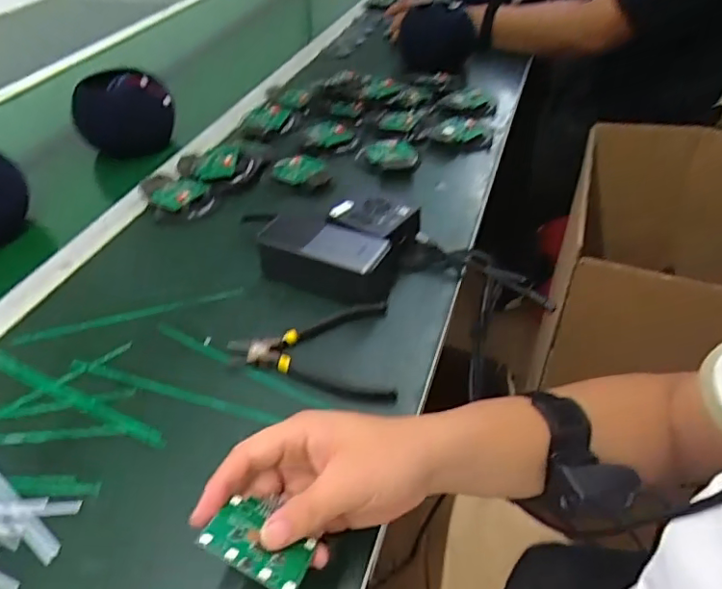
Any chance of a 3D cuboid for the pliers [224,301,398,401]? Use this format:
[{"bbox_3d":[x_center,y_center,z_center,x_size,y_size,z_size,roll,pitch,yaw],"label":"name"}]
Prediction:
[{"bbox_3d":[-0.045,0.050,0.505,0.142,0.009,0.113,-2,41,-1],"label":"pliers"}]

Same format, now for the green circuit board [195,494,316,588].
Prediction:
[{"bbox_3d":[-0.056,0.139,0.325,0.059,0.006,0.051,24,19,6],"label":"green circuit board"}]

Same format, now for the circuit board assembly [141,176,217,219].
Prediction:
[{"bbox_3d":[-0.232,-0.128,0.706,0.104,0.012,0.054,23,47,26],"label":"circuit board assembly"}]

